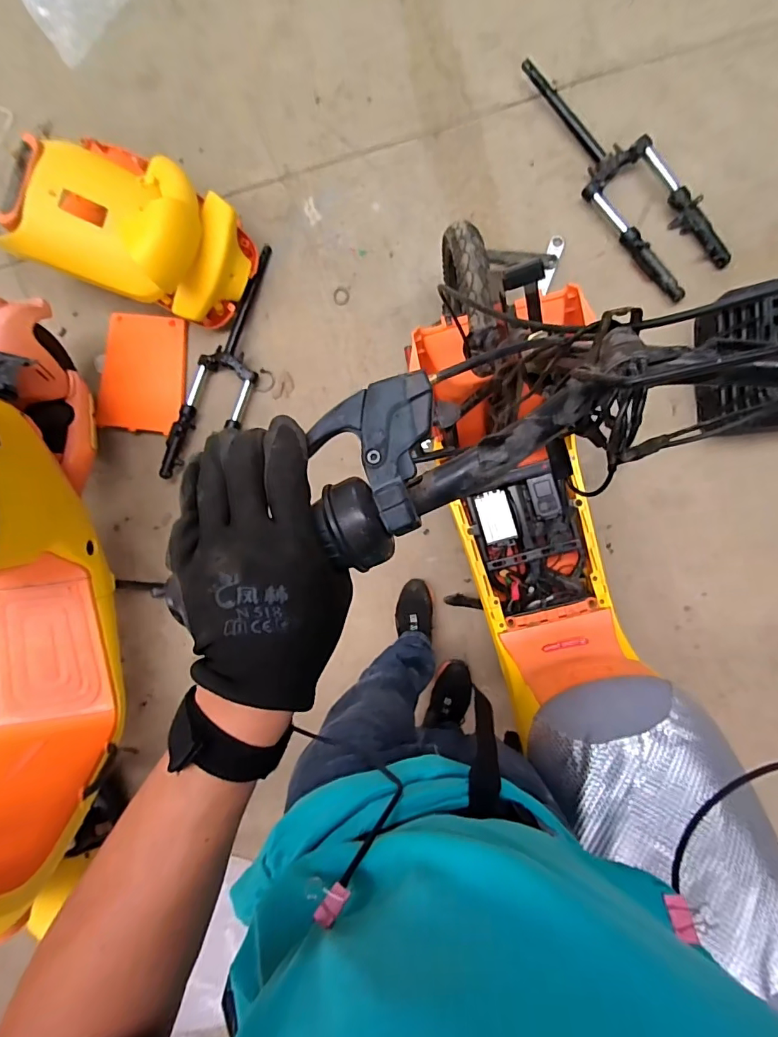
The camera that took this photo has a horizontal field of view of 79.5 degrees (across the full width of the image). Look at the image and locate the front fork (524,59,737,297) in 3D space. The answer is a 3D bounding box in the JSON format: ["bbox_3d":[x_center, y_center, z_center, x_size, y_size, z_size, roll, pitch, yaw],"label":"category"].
[{"bbox_3d":[0.566,-0.868,1.172,0.190,0.055,0.708,-37,87,6],"label":"front fork"}]

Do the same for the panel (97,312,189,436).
[{"bbox_3d":[-0.705,-0.414,1.338,0.254,0.023,0.325,5,92,7],"label":"panel"}]

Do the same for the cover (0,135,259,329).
[{"bbox_3d":[-0.635,-0.753,1.204,0.540,0.273,0.351,21,92,4],"label":"cover"}]

